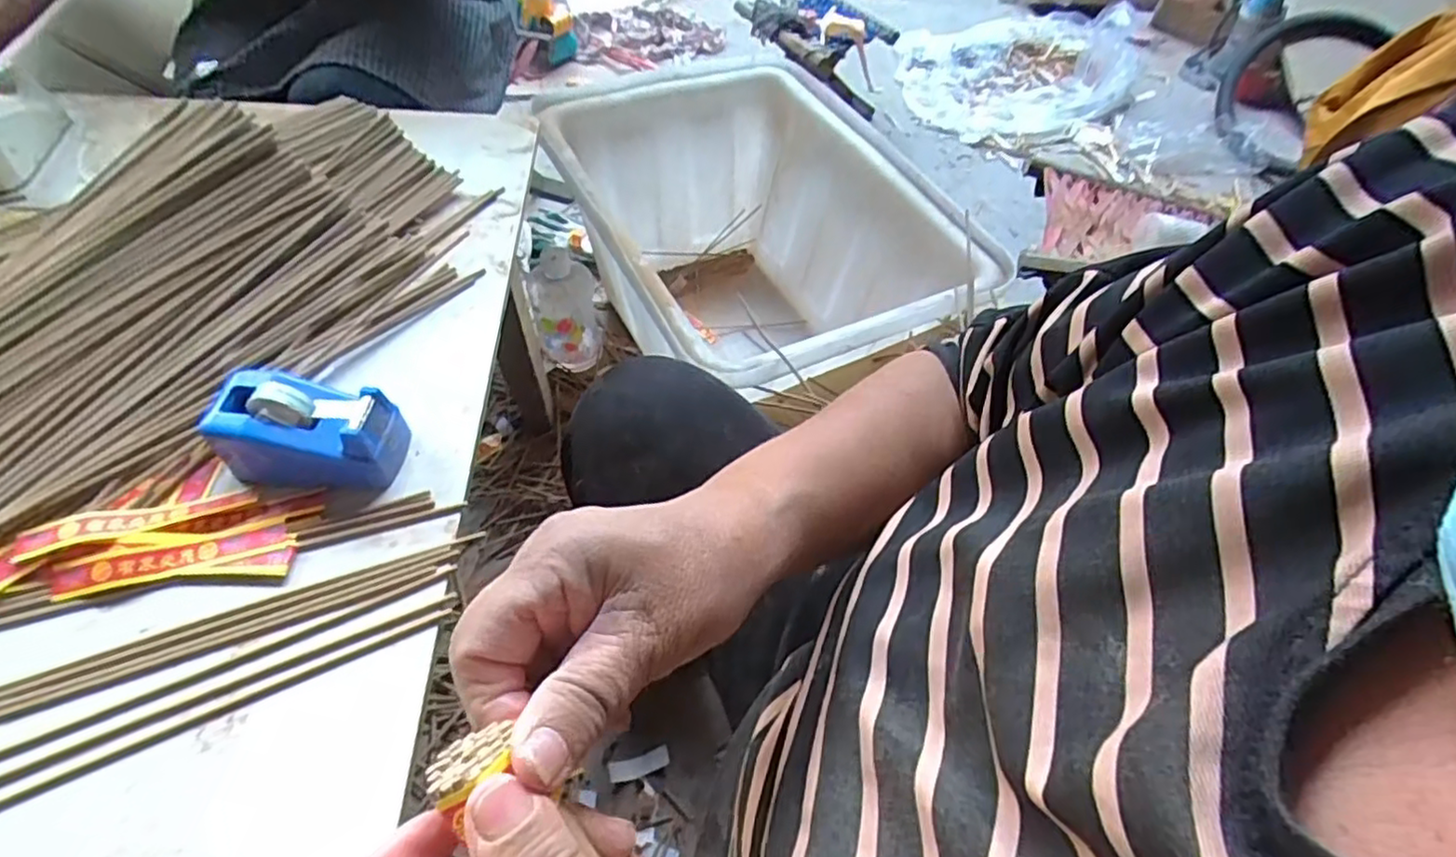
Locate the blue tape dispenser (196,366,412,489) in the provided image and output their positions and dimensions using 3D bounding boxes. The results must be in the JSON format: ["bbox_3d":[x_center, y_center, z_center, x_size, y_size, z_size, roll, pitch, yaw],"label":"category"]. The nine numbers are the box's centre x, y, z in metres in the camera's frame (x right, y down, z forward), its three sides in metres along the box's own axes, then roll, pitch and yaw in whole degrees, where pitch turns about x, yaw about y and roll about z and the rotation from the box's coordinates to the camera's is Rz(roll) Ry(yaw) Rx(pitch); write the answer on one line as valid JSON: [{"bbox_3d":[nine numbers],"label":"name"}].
[{"bbox_3d":[-0.263,0.001,0.429,0.106,0.052,0.056,3,55,-2],"label":"blue tape dispenser"}]

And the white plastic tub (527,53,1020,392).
[{"bbox_3d":[0.032,-0.220,1.004,0.439,0.378,0.574,-21,59,-18],"label":"white plastic tub"}]

